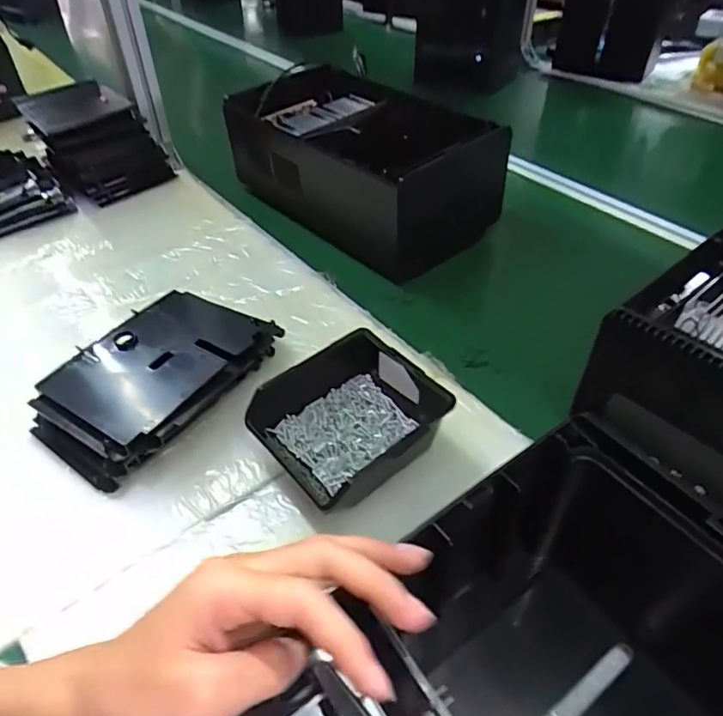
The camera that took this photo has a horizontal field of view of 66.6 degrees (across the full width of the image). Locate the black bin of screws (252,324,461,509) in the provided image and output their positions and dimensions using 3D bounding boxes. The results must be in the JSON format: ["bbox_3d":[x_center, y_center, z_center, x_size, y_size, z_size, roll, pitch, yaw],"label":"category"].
[{"bbox_3d":[-0.010,0.050,0.454,0.129,0.057,0.127,-33,52,-28],"label":"black bin of screws"}]

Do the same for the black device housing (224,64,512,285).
[{"bbox_3d":[0.002,-0.277,0.743,0.201,0.141,0.371,-31,51,-27],"label":"black device housing"}]

